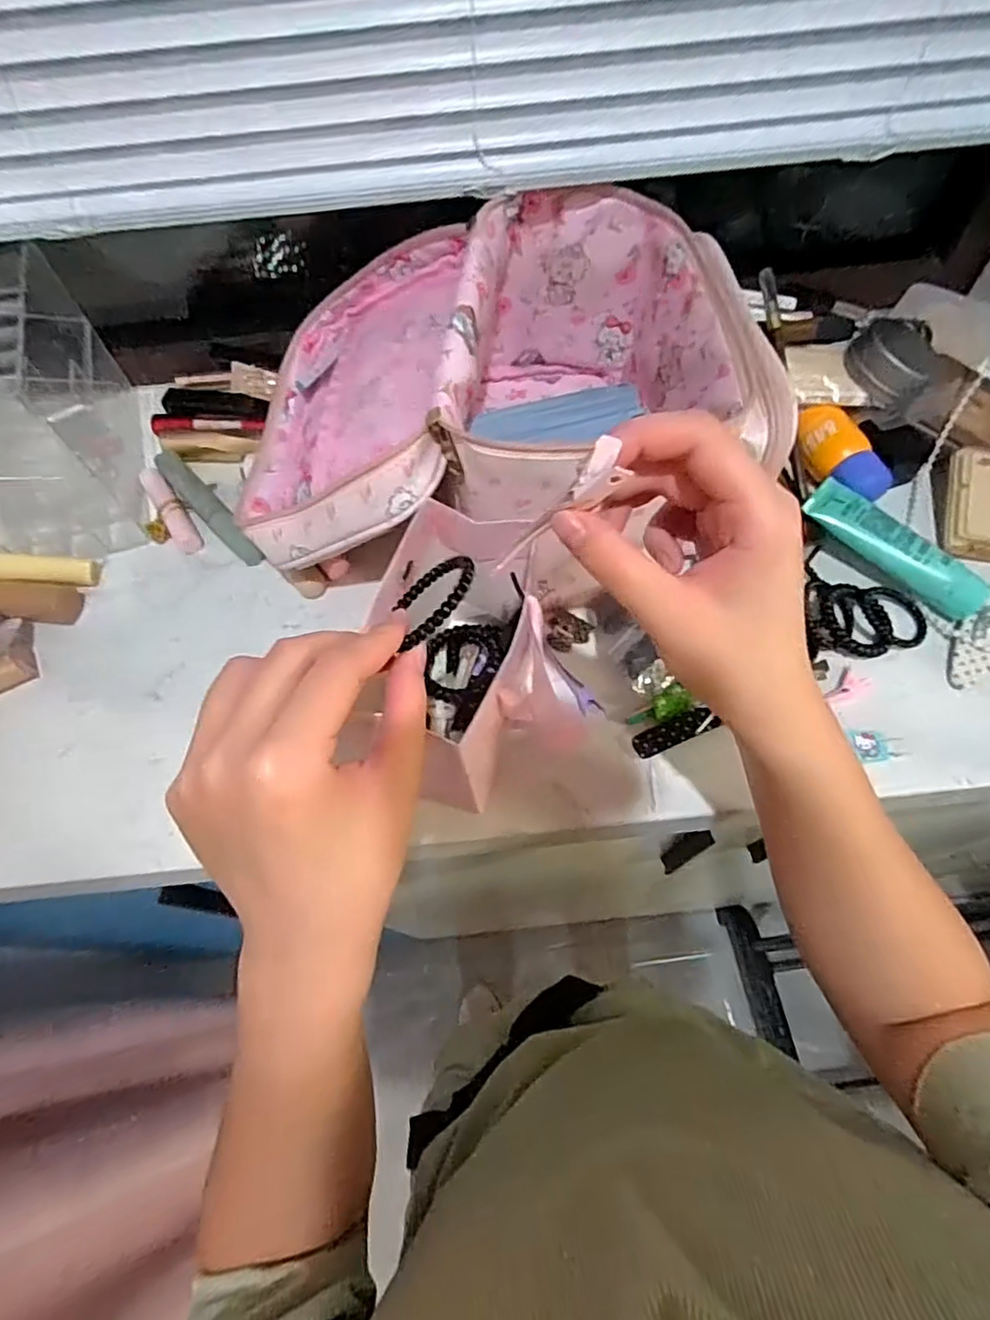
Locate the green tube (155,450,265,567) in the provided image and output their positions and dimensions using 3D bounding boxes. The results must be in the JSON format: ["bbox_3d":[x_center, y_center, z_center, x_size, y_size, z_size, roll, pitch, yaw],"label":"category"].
[{"bbox_3d":[-0.216,-0.116,0.449,0.019,0.023,0.117,-39,67,-16],"label":"green tube"}]

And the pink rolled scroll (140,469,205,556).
[{"bbox_3d":[-0.245,-0.113,0.451,0.019,0.016,0.086,-33,66,-14],"label":"pink rolled scroll"}]

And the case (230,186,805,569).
[{"bbox_3d":[-0.012,-0.172,0.401,0.315,0.137,0.242,-8,63,-1],"label":"case"}]

